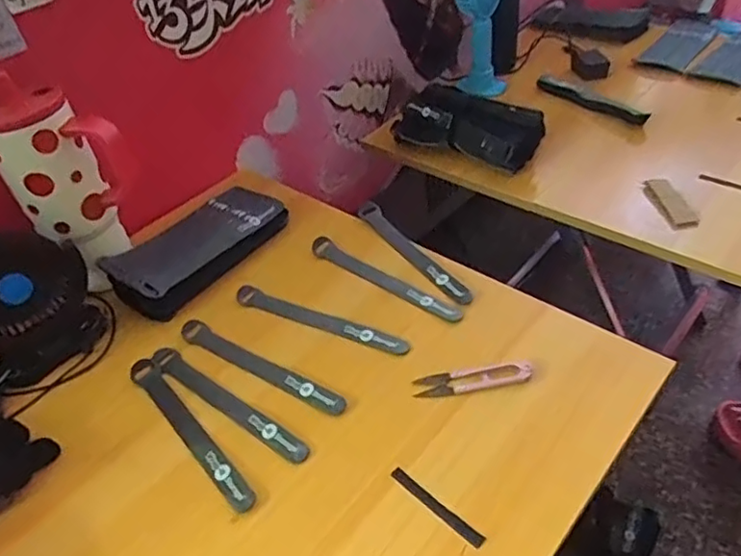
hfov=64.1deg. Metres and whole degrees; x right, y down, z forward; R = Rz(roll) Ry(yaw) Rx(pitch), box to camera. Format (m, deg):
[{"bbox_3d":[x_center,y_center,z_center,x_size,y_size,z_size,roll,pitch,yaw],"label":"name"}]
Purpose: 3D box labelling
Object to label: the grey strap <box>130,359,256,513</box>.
[{"bbox_3d":[-0.157,0.128,0.508,0.022,0.009,0.191,-35,49,-26],"label":"grey strap"}]

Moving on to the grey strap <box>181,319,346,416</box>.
[{"bbox_3d":[-0.107,0.082,0.556,0.195,0.004,0.024,22,55,28],"label":"grey strap"}]

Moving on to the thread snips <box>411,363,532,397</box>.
[{"bbox_3d":[0.088,0.086,0.514,0.099,0.009,0.023,-8,43,0],"label":"thread snips"}]

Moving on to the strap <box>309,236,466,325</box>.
[{"bbox_3d":[0.011,0.001,0.621,0.194,0.010,0.022,29,63,33],"label":"strap"}]

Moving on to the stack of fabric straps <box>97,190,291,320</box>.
[{"bbox_3d":[-0.193,-0.040,0.666,0.096,0.035,0.202,24,51,30],"label":"stack of fabric straps"}]

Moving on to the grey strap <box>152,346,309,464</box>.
[{"bbox_3d":[-0.130,0.109,0.527,0.193,0.005,0.021,26,58,31],"label":"grey strap"}]

